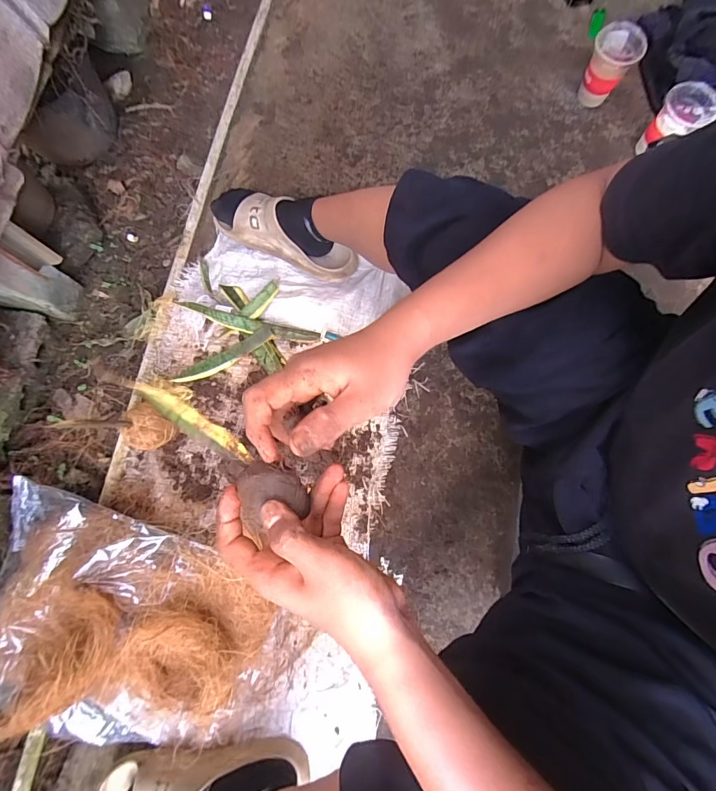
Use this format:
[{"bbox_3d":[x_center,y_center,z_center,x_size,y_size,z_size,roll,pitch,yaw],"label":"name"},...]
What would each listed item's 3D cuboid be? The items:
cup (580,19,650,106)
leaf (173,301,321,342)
[{"bbox_3d":[0.515,-0.682,0.833,0.089,0.113,0.091,14,78,4],"label":"cup"},{"bbox_3d":[-0.204,-0.135,0.746,0.263,0.033,0.032,10,77,3],"label":"leaf"}]

